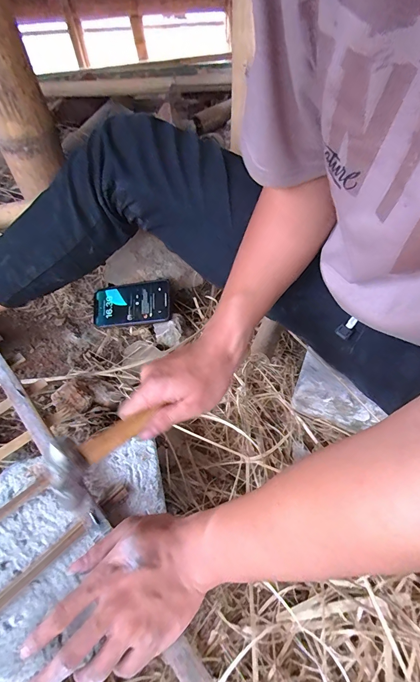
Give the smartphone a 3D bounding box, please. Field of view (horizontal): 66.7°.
[{"bbox_3d":[-0.149,-0.069,0.599,0.157,0.010,0.077,-6,79,14],"label":"smartphone"}]

